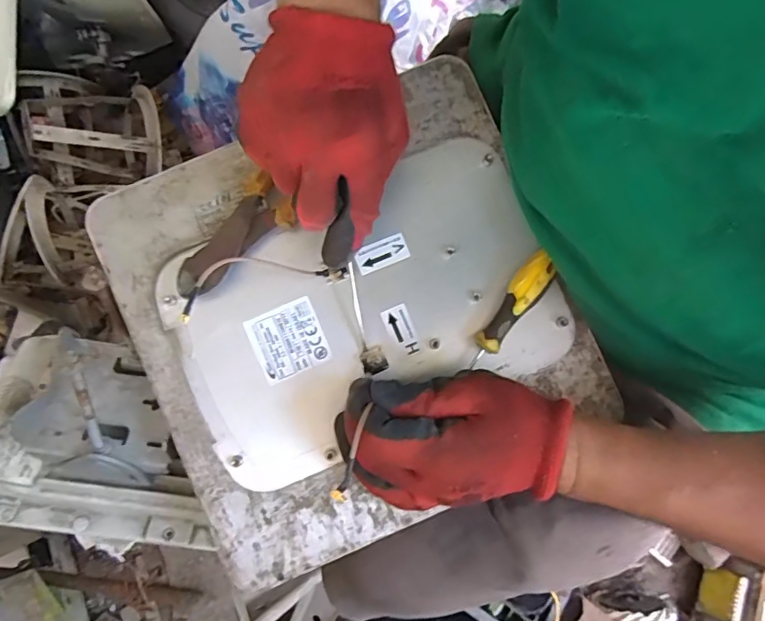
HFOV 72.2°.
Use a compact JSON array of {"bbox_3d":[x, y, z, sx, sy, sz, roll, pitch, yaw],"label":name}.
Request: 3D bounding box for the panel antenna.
[{"bbox_3d":[-0.013,0.000,0.380,0.267,0.025,0.171,-24,80,-4],"label":"panel antenna"}]

